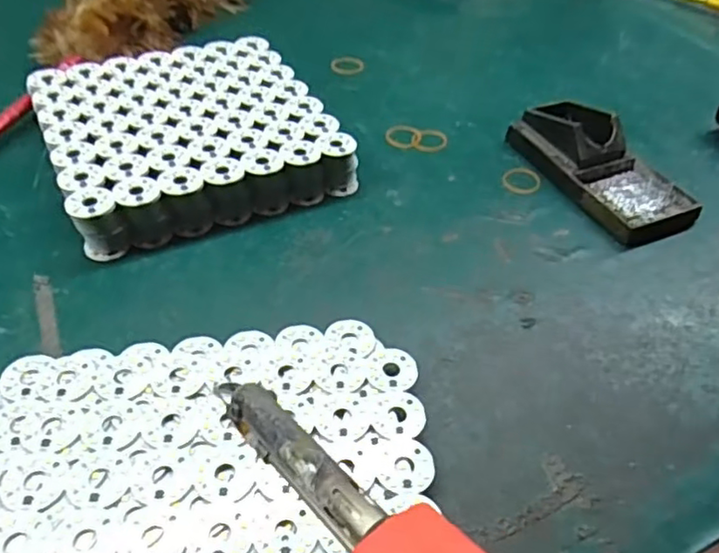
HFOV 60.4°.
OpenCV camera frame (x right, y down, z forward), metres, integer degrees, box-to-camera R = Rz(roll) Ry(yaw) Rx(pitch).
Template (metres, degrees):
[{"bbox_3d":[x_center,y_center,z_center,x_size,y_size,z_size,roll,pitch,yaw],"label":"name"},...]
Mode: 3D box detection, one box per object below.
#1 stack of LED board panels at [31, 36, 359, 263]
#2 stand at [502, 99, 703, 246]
[{"bbox_3d":[-0.143,-0.125,0.513,0.210,0.040,0.210,-19,50,-22],"label":"stack of LED board panels"},{"bbox_3d":[0.209,-0.098,0.522,0.085,0.039,0.161,-16,49,-19],"label":"stand"}]

